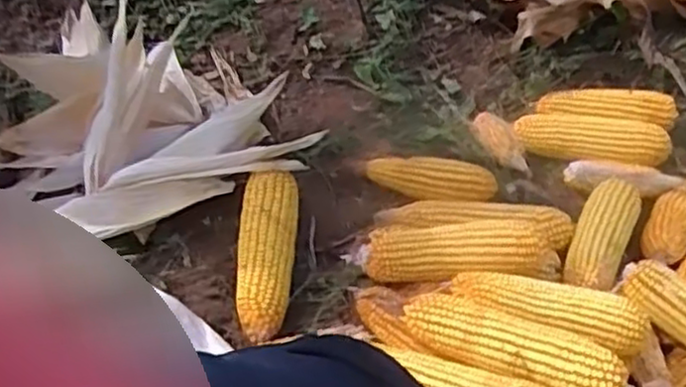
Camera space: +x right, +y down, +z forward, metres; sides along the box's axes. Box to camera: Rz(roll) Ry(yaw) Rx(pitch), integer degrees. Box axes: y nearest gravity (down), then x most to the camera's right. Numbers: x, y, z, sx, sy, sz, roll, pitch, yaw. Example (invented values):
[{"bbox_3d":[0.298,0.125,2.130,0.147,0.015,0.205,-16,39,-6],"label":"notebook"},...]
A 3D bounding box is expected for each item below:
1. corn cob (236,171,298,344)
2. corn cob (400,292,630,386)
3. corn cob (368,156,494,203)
[{"bbox_3d":[-0.087,0.066,0.802,0.064,0.044,0.187,4,57,-3],"label":"corn cob"},{"bbox_3d":[0.159,0.147,0.695,0.205,0.046,0.062,20,57,8],"label":"corn cob"},{"bbox_3d":[0.107,-0.015,0.893,0.154,0.039,0.050,7,57,0],"label":"corn cob"}]

